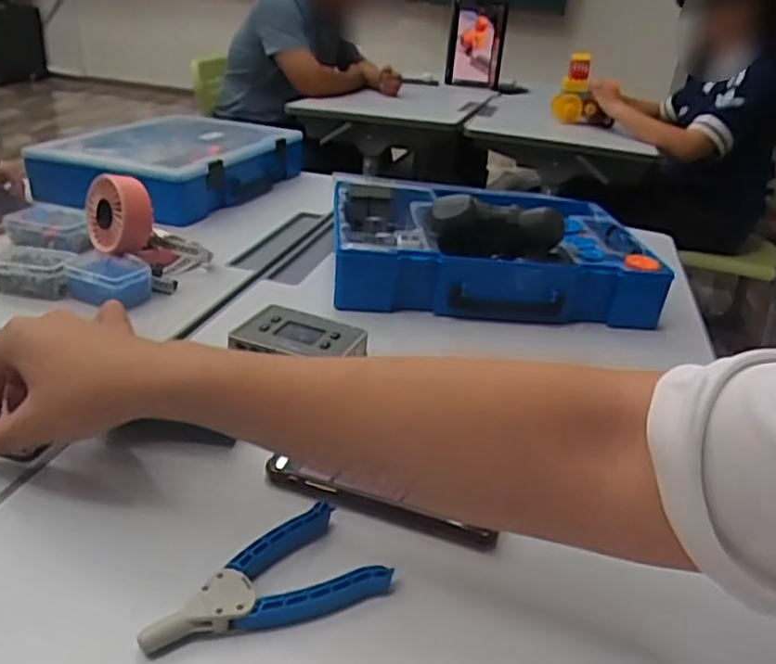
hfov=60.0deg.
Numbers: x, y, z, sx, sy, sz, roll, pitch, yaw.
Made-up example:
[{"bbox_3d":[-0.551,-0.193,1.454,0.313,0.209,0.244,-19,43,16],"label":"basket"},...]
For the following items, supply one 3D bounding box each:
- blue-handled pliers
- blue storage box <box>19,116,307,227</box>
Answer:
[{"bbox_3d":[-0.066,0.140,0.366,0.129,0.017,0.068,-15,34,-37],"label":"blue-handled pliers"},{"bbox_3d":[-0.320,-0.266,1.045,0.257,0.077,0.374,16,28,20],"label":"blue storage box"}]

